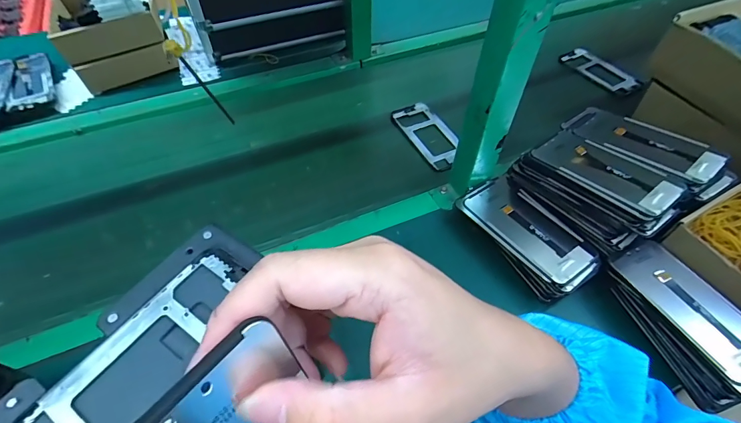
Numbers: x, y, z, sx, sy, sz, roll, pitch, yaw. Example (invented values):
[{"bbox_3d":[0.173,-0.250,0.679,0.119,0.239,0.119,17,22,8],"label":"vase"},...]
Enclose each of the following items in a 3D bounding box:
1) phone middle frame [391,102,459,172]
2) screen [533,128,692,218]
[{"bbox_3d":[0.100,-0.131,0.656,0.079,0.007,0.156,-21,56,-18],"label":"phone middle frame"},{"bbox_3d":[0.272,-0.051,0.454,0.078,0.011,0.154,-27,48,-18],"label":"screen"}]

